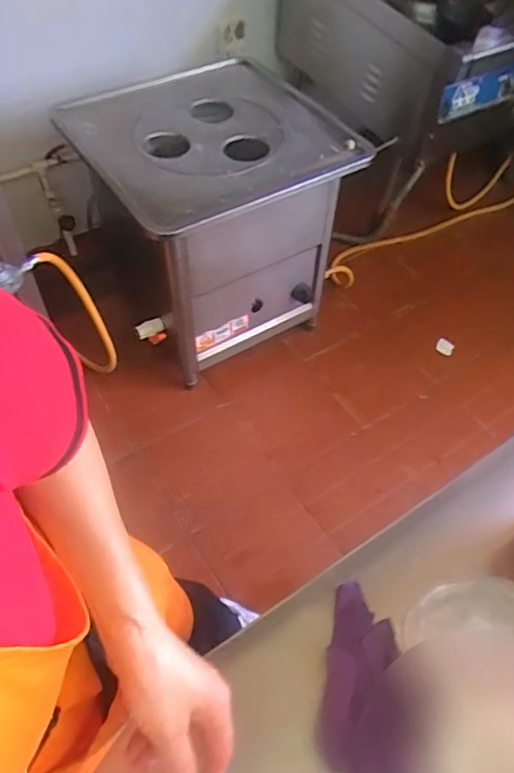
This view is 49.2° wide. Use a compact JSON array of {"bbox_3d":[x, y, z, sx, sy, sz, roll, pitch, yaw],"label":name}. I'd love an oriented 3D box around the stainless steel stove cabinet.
[{"bbox_3d":[-0.124,-0.453,1.517,0.564,0.571,0.542,-21,57,-17],"label":"stainless steel stove cabinet"}]

